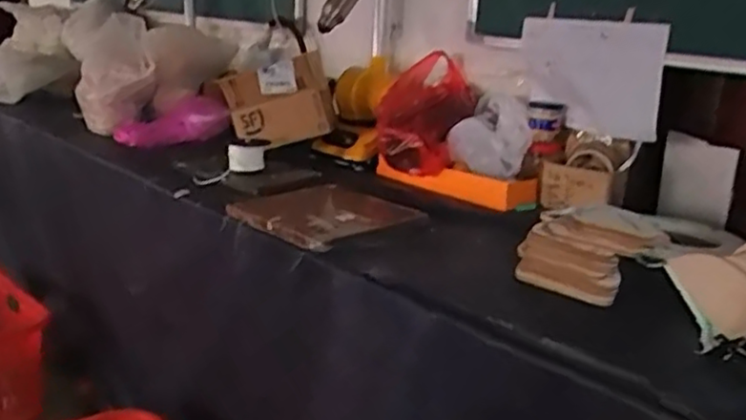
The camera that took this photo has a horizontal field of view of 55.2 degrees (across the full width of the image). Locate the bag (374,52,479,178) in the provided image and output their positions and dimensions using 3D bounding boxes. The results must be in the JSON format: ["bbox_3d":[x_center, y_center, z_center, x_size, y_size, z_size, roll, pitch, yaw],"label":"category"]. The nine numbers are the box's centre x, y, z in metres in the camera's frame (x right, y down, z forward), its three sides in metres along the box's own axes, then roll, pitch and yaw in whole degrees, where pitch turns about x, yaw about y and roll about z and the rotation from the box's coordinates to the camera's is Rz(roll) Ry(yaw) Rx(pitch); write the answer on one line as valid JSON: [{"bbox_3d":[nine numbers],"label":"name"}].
[{"bbox_3d":[0.109,-0.210,1.470,0.166,0.126,0.295,10,42,17],"label":"bag"}]

